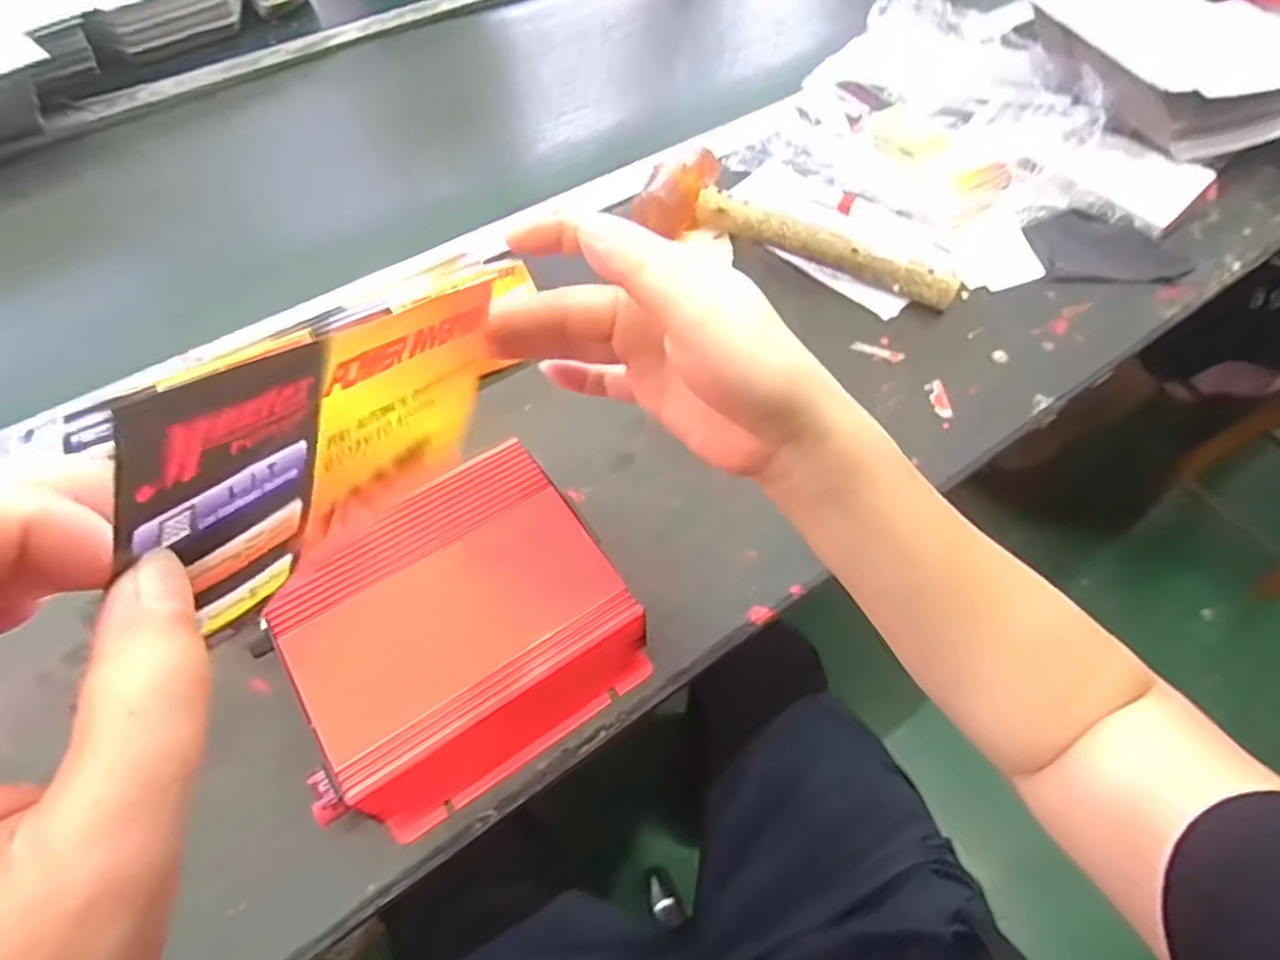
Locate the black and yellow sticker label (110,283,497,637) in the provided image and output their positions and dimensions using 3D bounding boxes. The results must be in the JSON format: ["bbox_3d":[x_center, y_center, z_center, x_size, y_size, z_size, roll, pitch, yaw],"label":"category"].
[{"bbox_3d":[-0.082,-0.014,0.206,0.004,0.071,0.165,20,22,4],"label":"black and yellow sticker label"}]

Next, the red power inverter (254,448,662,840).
[{"bbox_3d":[-0.108,0.086,0.410,0.179,0.068,0.159,-32,63,-19],"label":"red power inverter"}]

